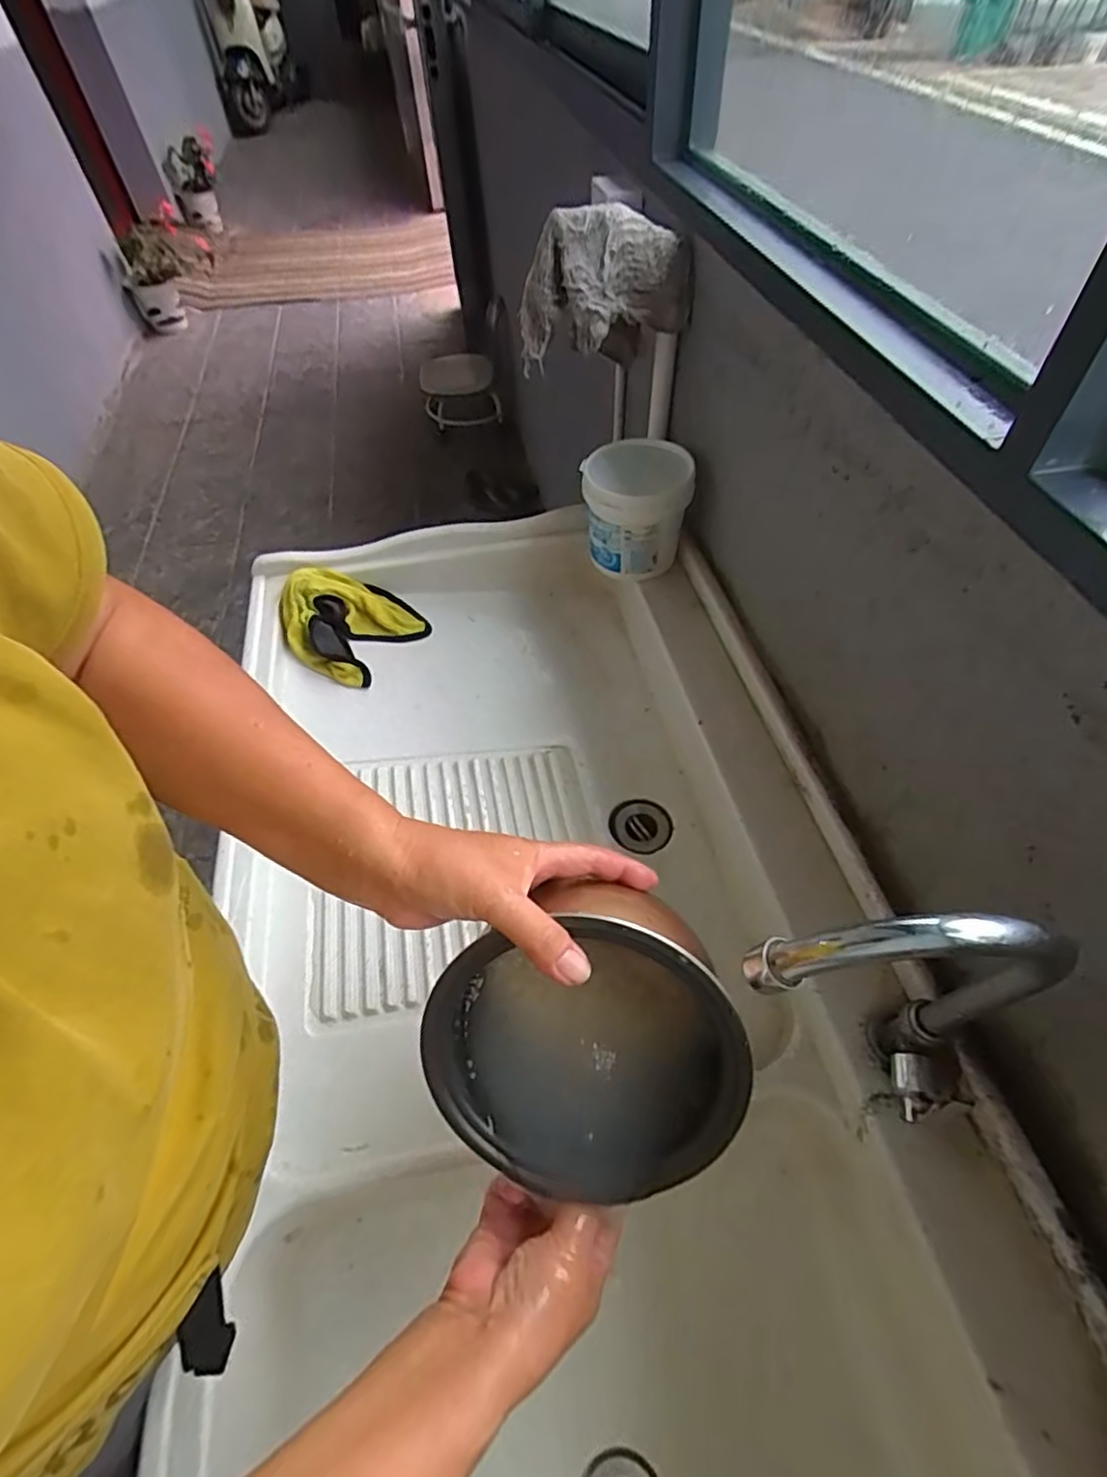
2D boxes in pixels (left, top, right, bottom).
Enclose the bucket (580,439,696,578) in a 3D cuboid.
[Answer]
[{"bbox_3d":[0.100,-0.275,0.786,0.123,0.119,0.123,-2,53,3],"label":"bucket"}]

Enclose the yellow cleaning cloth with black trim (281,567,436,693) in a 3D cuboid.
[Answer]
[{"bbox_3d":[-0.255,-0.144,0.802,0.141,0.089,0.154,21,57,19],"label":"yellow cleaning cloth with black trim"}]

